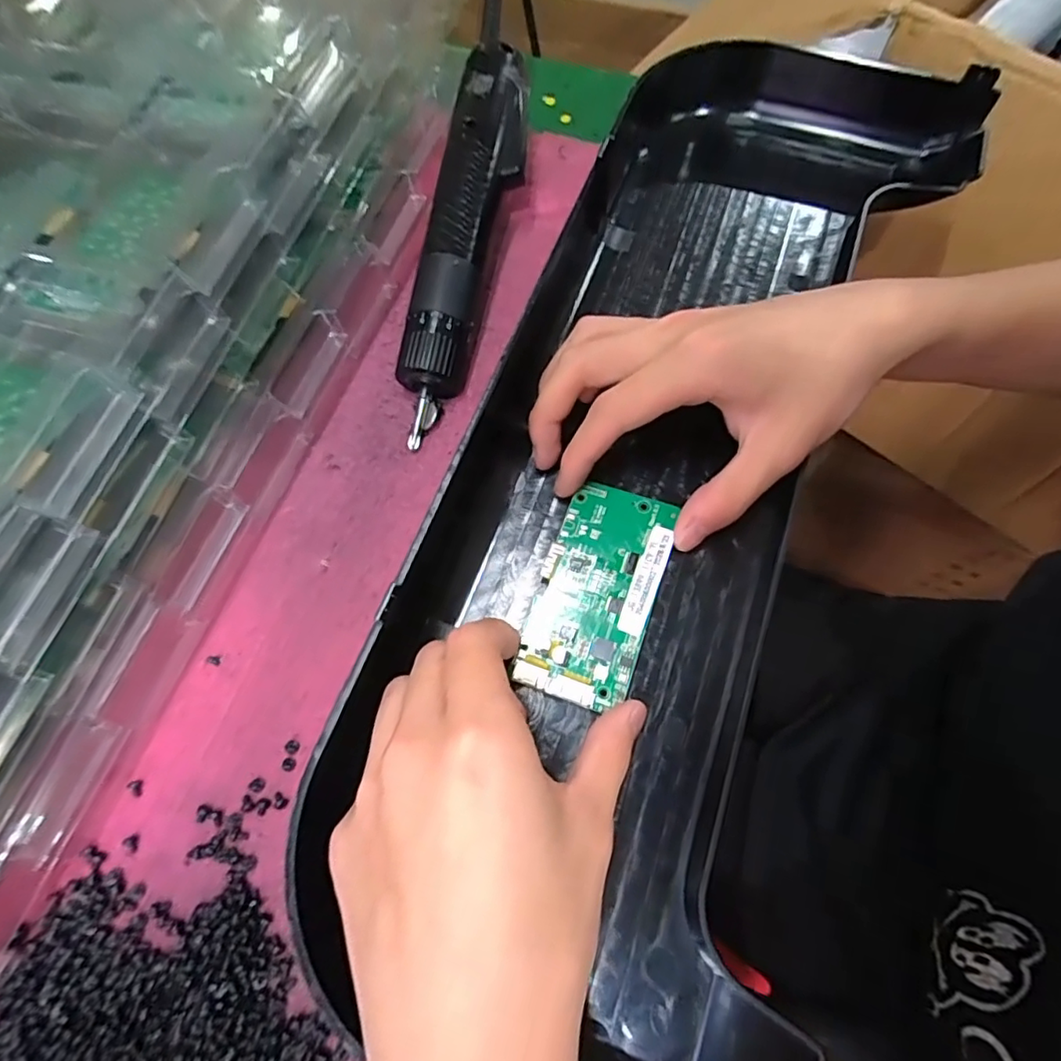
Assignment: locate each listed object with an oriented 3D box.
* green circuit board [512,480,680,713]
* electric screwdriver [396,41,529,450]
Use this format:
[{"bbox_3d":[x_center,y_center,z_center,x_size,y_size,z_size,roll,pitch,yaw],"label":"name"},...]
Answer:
[{"bbox_3d":[0.029,0.024,0.251,0.048,0.007,0.094,19,70,10],"label":"green circuit board"},{"bbox_3d":[-0.032,-0.153,0.310,0.035,0.052,0.212,9,69,6],"label":"electric screwdriver"}]

